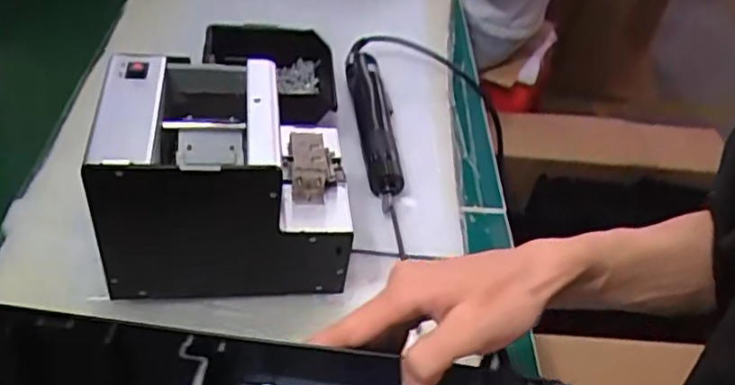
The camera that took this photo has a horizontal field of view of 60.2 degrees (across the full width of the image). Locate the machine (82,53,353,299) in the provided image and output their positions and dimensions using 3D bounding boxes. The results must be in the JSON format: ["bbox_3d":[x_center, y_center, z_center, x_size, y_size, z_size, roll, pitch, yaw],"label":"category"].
[{"bbox_3d":[-0.105,-0.009,0.495,0.173,0.158,0.131,0,44,-8],"label":"machine"}]

